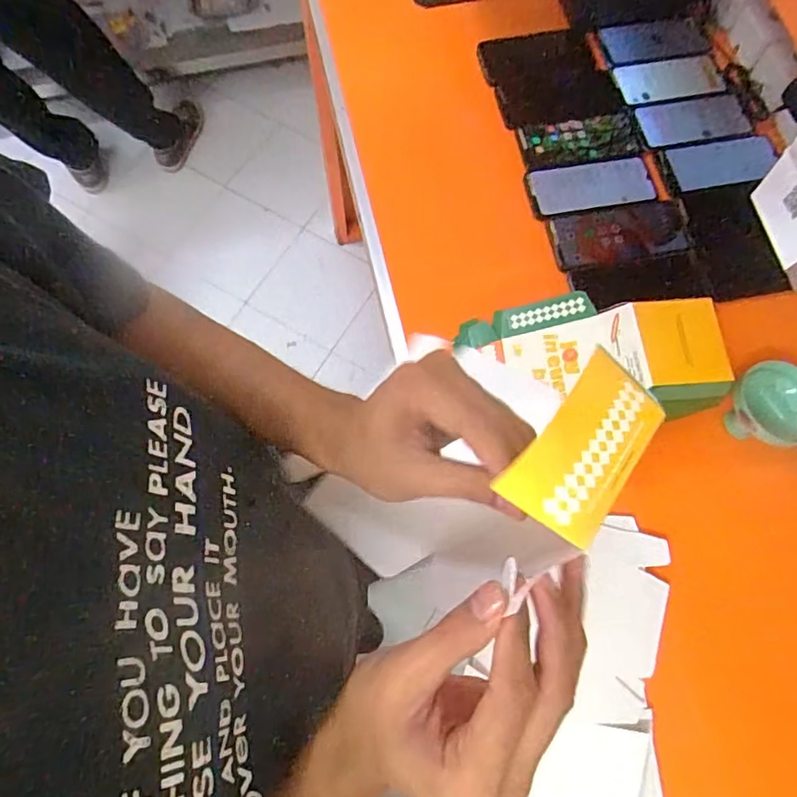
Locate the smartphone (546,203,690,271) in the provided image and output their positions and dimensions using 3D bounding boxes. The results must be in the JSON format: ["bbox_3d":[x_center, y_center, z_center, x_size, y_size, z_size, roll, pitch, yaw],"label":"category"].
[{"bbox_3d":[0.284,-0.208,0.722,0.177,0.013,0.068,-9,86,-4],"label":"smartphone"}]

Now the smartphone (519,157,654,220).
[{"bbox_3d":[0.250,-0.277,0.737,0.163,0.014,0.077,-8,72,-4],"label":"smartphone"}]

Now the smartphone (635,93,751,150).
[{"bbox_3d":[0.400,-0.382,0.776,0.163,0.016,0.073,-12,78,-12],"label":"smartphone"}]

